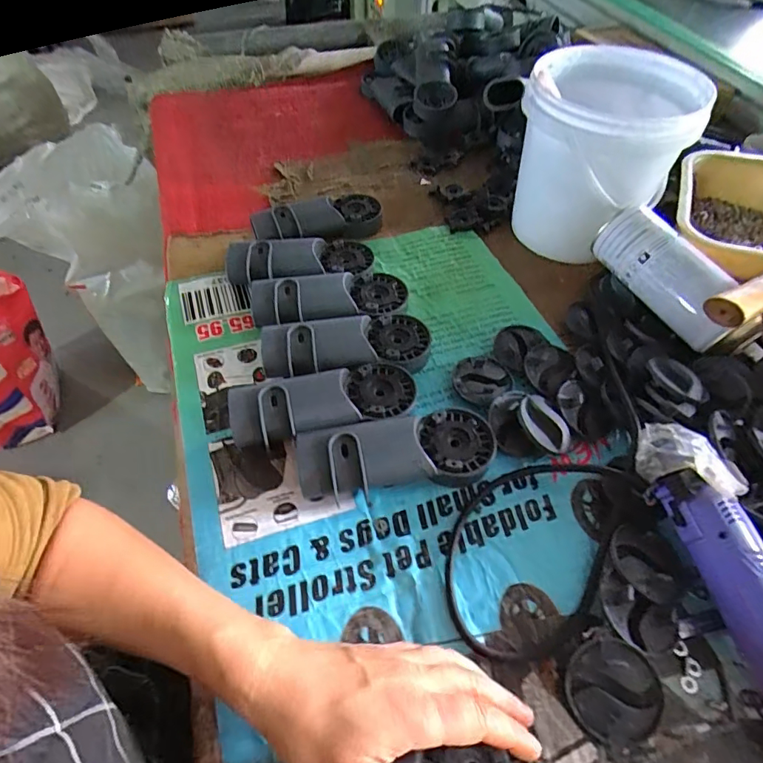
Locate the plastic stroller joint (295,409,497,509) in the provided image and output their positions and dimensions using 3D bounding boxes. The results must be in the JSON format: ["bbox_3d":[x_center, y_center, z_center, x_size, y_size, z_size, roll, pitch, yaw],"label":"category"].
[{"bbox_3d":[0.013,0.060,0.396,0.159,0.042,0.059,-11,54,-8],"label":"plastic stroller joint"}]

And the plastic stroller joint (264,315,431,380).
[{"bbox_3d":[-0.033,-0.031,0.468,0.163,0.040,0.072,-12,54,-9],"label":"plastic stroller joint"}]

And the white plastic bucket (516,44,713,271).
[{"bbox_3d":[0.248,-0.260,0.558,0.172,0.176,0.164,0,53,0],"label":"white plastic bucket"}]

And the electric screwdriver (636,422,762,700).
[{"bbox_3d":[0.245,0.141,0.324,0.063,0.047,0.243,-11,66,-9],"label":"electric screwdriver"}]

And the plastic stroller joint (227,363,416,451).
[{"bbox_3d":[-0.052,0.019,0.424,0.163,0.040,0.063,-9,54,-7],"label":"plastic stroller joint"}]

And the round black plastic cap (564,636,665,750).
[{"bbox_3d":[0.147,0.197,0.304,0.056,0.009,0.056,-3,77,14],"label":"round black plastic cap"}]

